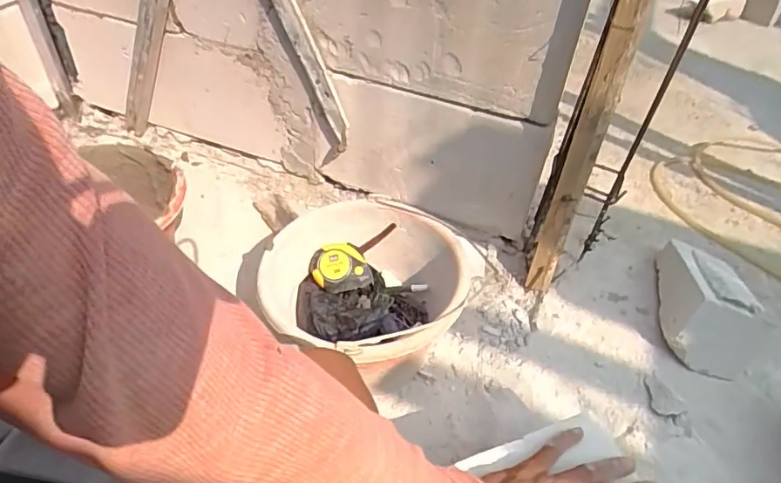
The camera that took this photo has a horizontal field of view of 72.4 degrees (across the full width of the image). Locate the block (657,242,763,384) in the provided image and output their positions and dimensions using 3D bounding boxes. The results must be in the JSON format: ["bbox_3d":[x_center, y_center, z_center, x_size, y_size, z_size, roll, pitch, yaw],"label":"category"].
[{"bbox_3d":[0.444,0.072,0.740,0.115,0.098,0.204,15,44,13],"label":"block"}]

